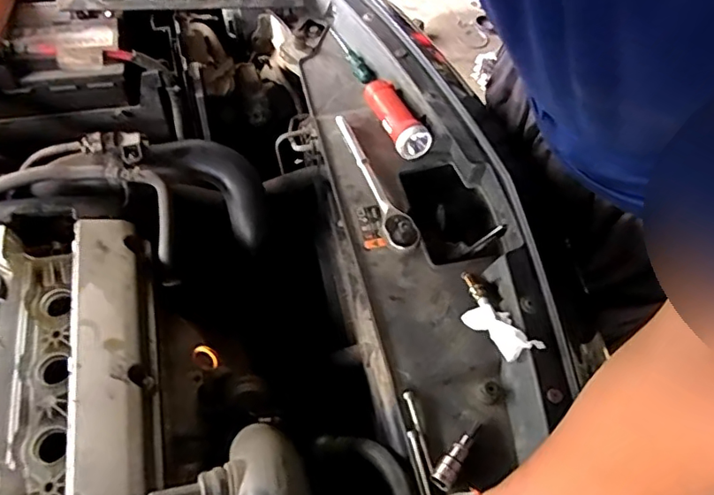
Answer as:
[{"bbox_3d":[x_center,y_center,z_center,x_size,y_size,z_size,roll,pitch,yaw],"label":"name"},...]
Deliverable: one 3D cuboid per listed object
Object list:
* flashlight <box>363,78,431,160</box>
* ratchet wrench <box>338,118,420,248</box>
[{"bbox_3d":[0.050,-0.172,0.694,0.045,0.036,0.127,-18,59,-12],"label":"flashlight"},{"bbox_3d":[0.022,-0.085,0.638,0.034,0.037,0.216,-15,59,-10],"label":"ratchet wrench"}]

